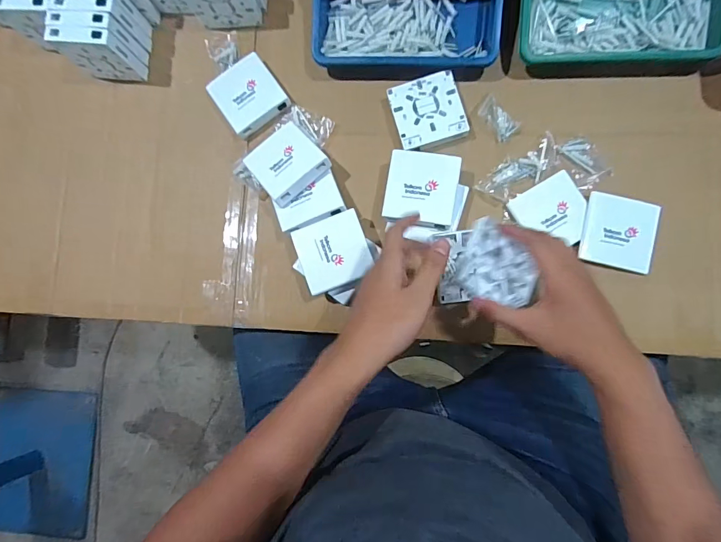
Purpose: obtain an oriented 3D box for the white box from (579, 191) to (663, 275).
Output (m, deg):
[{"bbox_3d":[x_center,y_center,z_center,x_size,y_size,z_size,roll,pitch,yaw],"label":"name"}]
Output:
[{"bbox_3d":[0.315,-0.046,0.496,0.085,0.019,0.085,14,86,7],"label":"white box"}]

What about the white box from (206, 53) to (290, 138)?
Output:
[{"bbox_3d":[-0.152,-0.239,0.561,0.086,0.029,0.089,-35,83,2],"label":"white box"}]

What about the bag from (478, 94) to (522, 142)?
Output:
[{"bbox_3d":[0.175,-0.195,0.522,0.055,0.008,0.032,44,90,8],"label":"bag"}]

